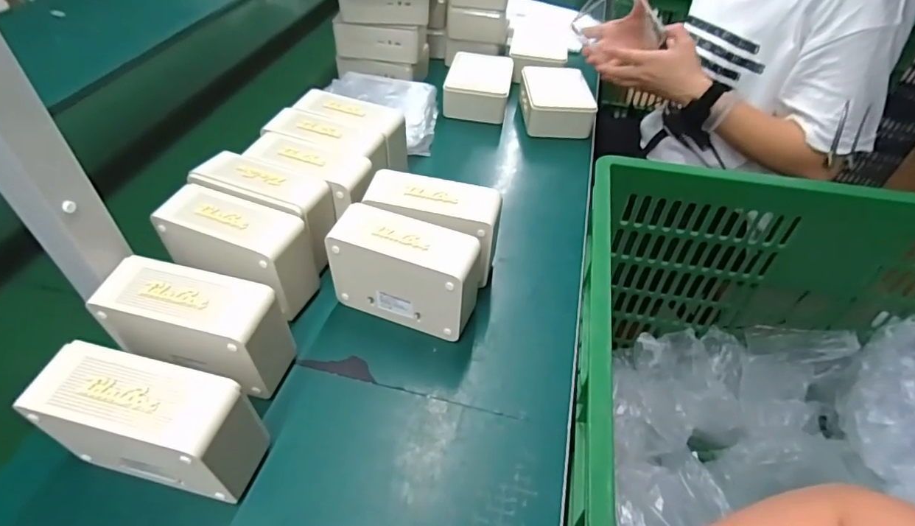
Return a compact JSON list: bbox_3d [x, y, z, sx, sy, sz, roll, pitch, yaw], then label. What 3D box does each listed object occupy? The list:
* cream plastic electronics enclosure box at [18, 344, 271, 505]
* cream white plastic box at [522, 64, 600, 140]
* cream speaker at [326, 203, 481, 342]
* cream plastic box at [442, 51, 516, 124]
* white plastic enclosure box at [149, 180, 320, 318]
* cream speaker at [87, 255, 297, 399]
[{"bbox_3d":[-0.221,0.125,0.366,0.146,0.105,0.059,12,46,7],"label":"cream plastic electronics enclosure box"},{"bbox_3d":[0.164,-0.271,0.812,0.110,0.053,0.134,3,45,-1],"label":"cream white plastic box"},{"bbox_3d":[-0.052,0.013,0.491,0.142,0.106,0.063,17,47,11],"label":"cream speaker"},{"bbox_3d":[0.037,-0.301,0.828,0.103,0.047,0.139,8,51,3],"label":"cream plastic box"},{"bbox_3d":[-0.218,-0.004,0.490,0.141,0.104,0.068,15,47,10],"label":"white plastic enclosure box"},{"bbox_3d":[-0.219,0.065,0.425,0.151,0.105,0.068,12,46,7],"label":"cream speaker"}]

